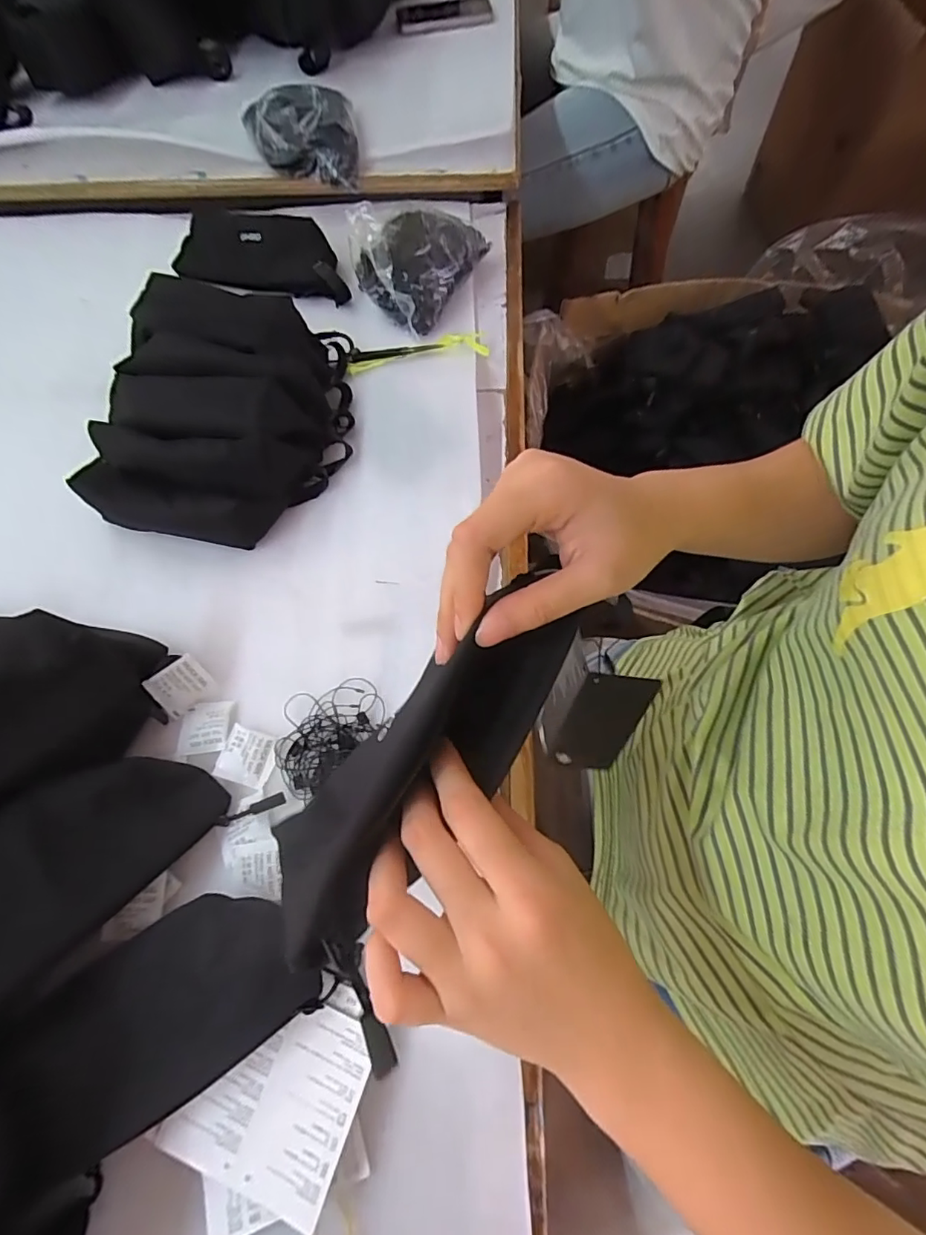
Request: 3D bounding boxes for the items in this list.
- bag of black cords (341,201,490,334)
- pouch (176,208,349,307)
[{"bbox_3d":[-0.049,-0.403,0.596,0.104,0.082,0.155,27,69,14],"label":"bag of black cords"},{"bbox_3d":[-0.236,-0.423,0.624,0.225,0.040,0.093,16,67,9],"label":"pouch"}]

